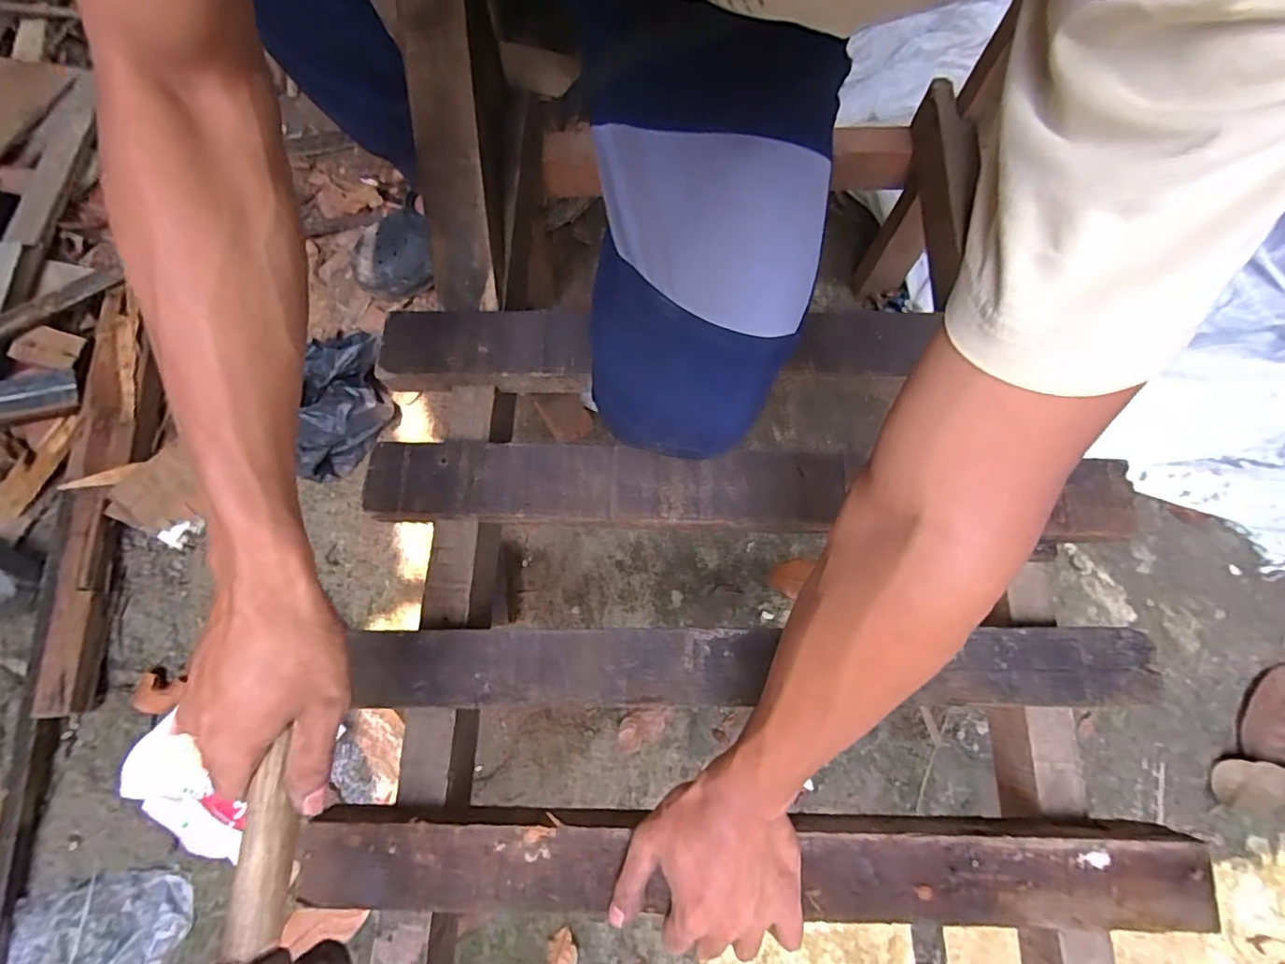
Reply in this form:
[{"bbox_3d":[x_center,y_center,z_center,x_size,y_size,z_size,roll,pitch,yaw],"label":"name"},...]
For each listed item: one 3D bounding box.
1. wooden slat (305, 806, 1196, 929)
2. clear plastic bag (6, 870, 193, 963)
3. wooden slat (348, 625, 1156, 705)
[{"bbox_3d":[0.072,0.270,0.408,0.621,0.025,0.059,2,74,1],"label":"wooden slat"},{"bbox_3d":[-0.632,0.533,0.674,0.192,0.019,0.130,-16,74,-4],"label":"clear plastic bag"},{"bbox_3d":[0.082,0.140,0.445,0.596,0.030,0.055,0,74,0],"label":"wooden slat"}]

